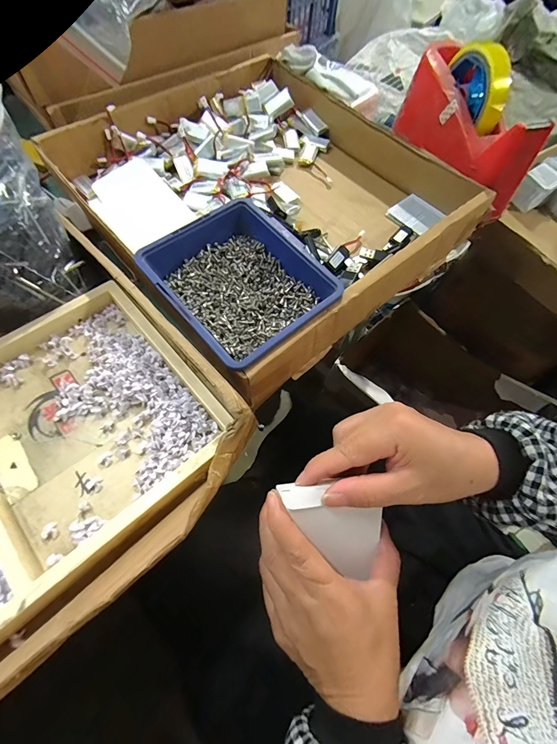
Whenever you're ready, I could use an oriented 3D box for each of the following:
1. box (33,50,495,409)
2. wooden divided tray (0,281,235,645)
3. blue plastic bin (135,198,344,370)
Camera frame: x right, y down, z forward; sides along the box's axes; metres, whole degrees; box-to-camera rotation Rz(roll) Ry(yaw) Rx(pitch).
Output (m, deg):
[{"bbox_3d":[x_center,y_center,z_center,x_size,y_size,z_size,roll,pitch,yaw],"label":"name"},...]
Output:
[{"bbox_3d":[-0.014,-0.207,0.373,0.357,0.077,0.383,-36,71,-19],"label":"box"},{"bbox_3d":[-0.209,0.079,0.233,0.325,0.038,0.203,-38,71,-19],"label":"wooden divided tray"},{"bbox_3d":[-0.033,-0.075,0.302,0.125,0.058,0.144,-39,71,-17],"label":"blue plastic bin"}]

